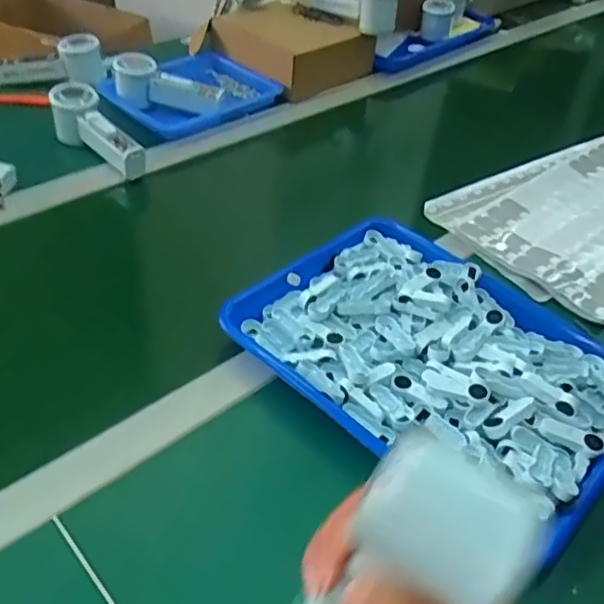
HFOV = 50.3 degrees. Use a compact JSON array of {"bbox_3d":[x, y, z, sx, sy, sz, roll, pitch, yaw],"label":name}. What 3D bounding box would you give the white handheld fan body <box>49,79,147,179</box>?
[{"bbox_3d":[-0.245,-0.203,0.776,0.157,0.060,0.046,41,51,14],"label":"white handheld fan body"}]

